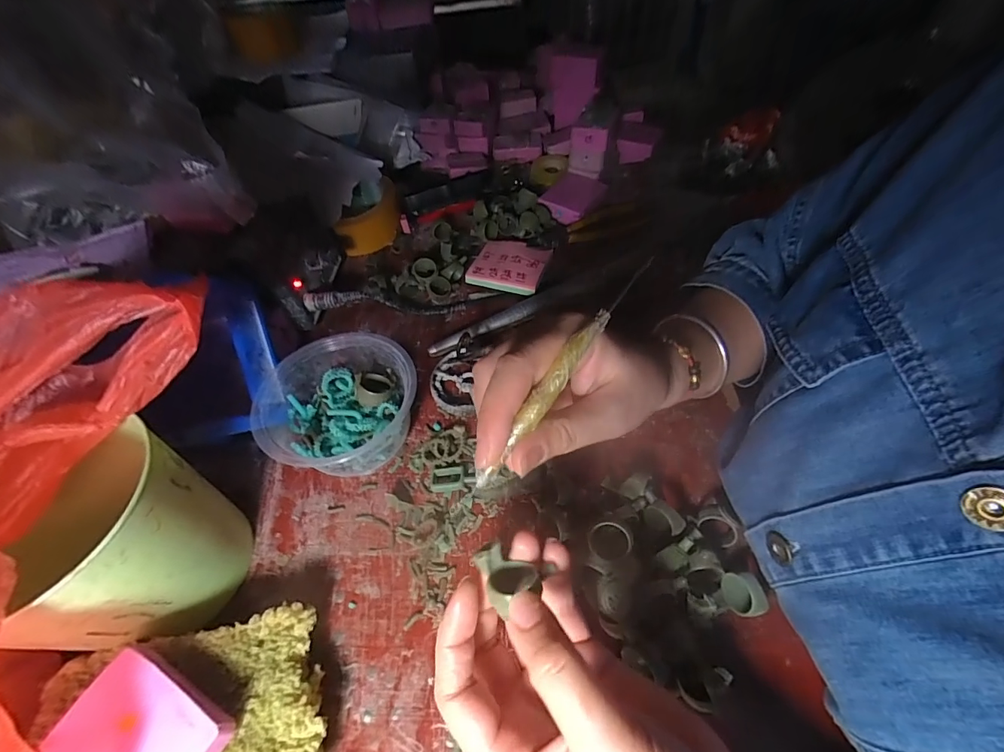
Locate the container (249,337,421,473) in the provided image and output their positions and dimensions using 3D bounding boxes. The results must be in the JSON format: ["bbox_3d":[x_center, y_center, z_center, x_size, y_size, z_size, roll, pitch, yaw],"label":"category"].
[{"bbox_3d":[-0.124,0.023,0.319,0.114,0.057,0.108,-2,52,3],"label":"container"}]

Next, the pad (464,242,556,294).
[{"bbox_3d":[0.007,-0.122,0.459,0.080,0.012,0.078,13,51,13],"label":"pad"}]

